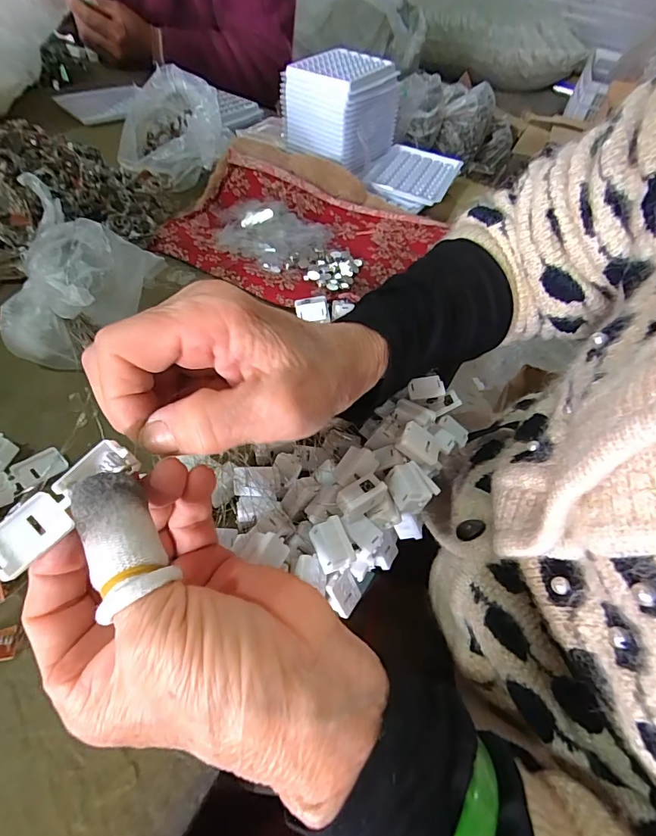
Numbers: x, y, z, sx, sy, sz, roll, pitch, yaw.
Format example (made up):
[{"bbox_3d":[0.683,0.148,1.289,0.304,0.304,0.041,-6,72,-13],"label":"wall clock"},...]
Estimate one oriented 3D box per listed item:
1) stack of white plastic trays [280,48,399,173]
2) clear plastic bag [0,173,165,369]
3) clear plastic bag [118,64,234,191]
[{"bbox_3d":[0.020,-0.382,0.541,0.107,0.096,0.125,28,53,15],"label":"stack of white plastic trays"},{"bbox_3d":[-0.193,-0.132,0.348,0.101,0.078,0.174,-6,52,-13],"label":"clear plastic bag"},{"bbox_3d":[-0.176,-0.327,0.497,0.119,0.074,0.134,1,51,-7],"label":"clear plastic bag"}]

